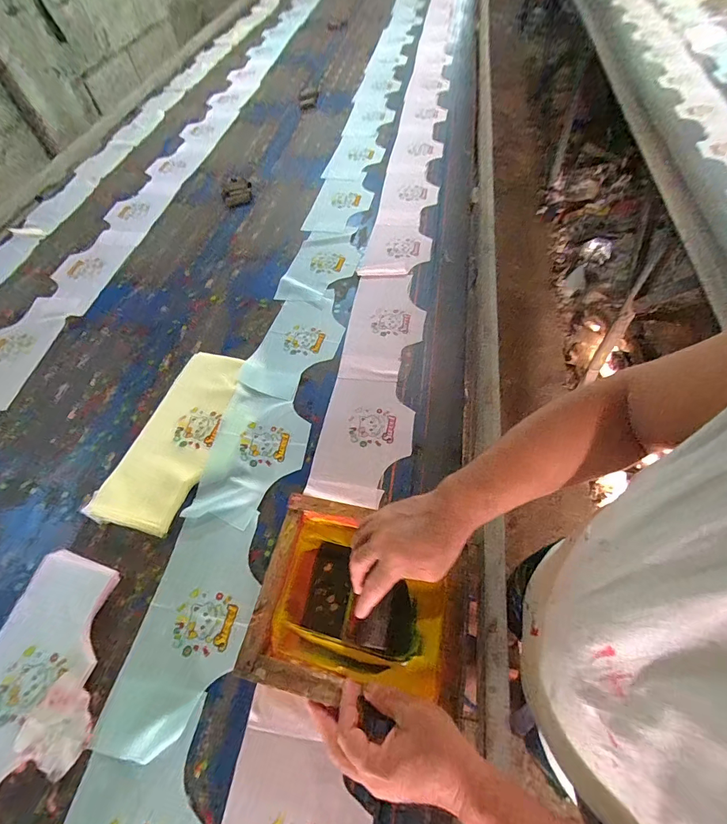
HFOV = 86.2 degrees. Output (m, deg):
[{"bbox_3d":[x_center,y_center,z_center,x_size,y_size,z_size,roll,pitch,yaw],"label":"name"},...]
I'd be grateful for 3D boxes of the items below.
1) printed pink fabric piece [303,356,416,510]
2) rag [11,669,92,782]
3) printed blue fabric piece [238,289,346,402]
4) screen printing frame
[{"bbox_3d":[0.007,0.024,0.663,0.149,0.010,0.279,7,56,7],"label":"printed pink fabric piece"},{"bbox_3d":[-0.346,0.358,0.445,0.069,0.026,0.074,24,61,19],"label":"rag"},{"bbox_3d":[-0.124,-0.146,0.771,0.144,0.018,0.276,11,58,12],"label":"printed blue fabric piece"},{"bbox_3d":[0.005,0.244,0.504,0.263,0.062,0.217,8,57,10],"label":"screen printing frame"}]

